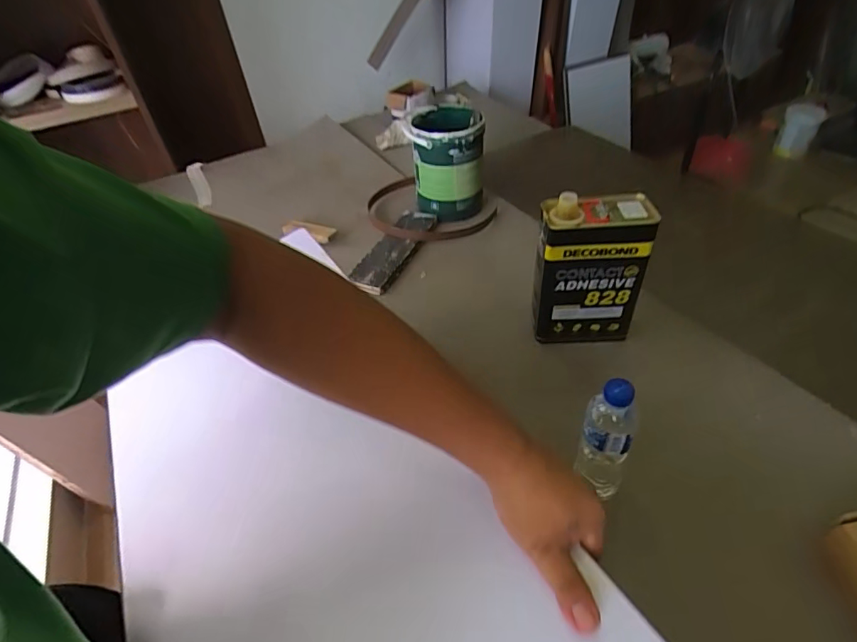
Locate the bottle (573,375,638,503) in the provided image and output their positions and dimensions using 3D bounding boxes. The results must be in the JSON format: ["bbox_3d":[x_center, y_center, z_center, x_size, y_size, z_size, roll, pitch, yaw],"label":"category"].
[{"bbox_3d":[0.224,0.143,0.612,0.070,0.186,0.077,16,47,21],"label":"bottle"}]

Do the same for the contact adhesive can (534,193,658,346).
[{"bbox_3d":[0.266,-0.076,0.834,0.170,0.262,0.088,-4,43,2],"label":"contact adhesive can"}]

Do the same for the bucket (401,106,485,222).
[{"bbox_3d":[0.052,-0.400,1.228,0.178,0.211,0.187,5,44,11],"label":"bucket"}]

